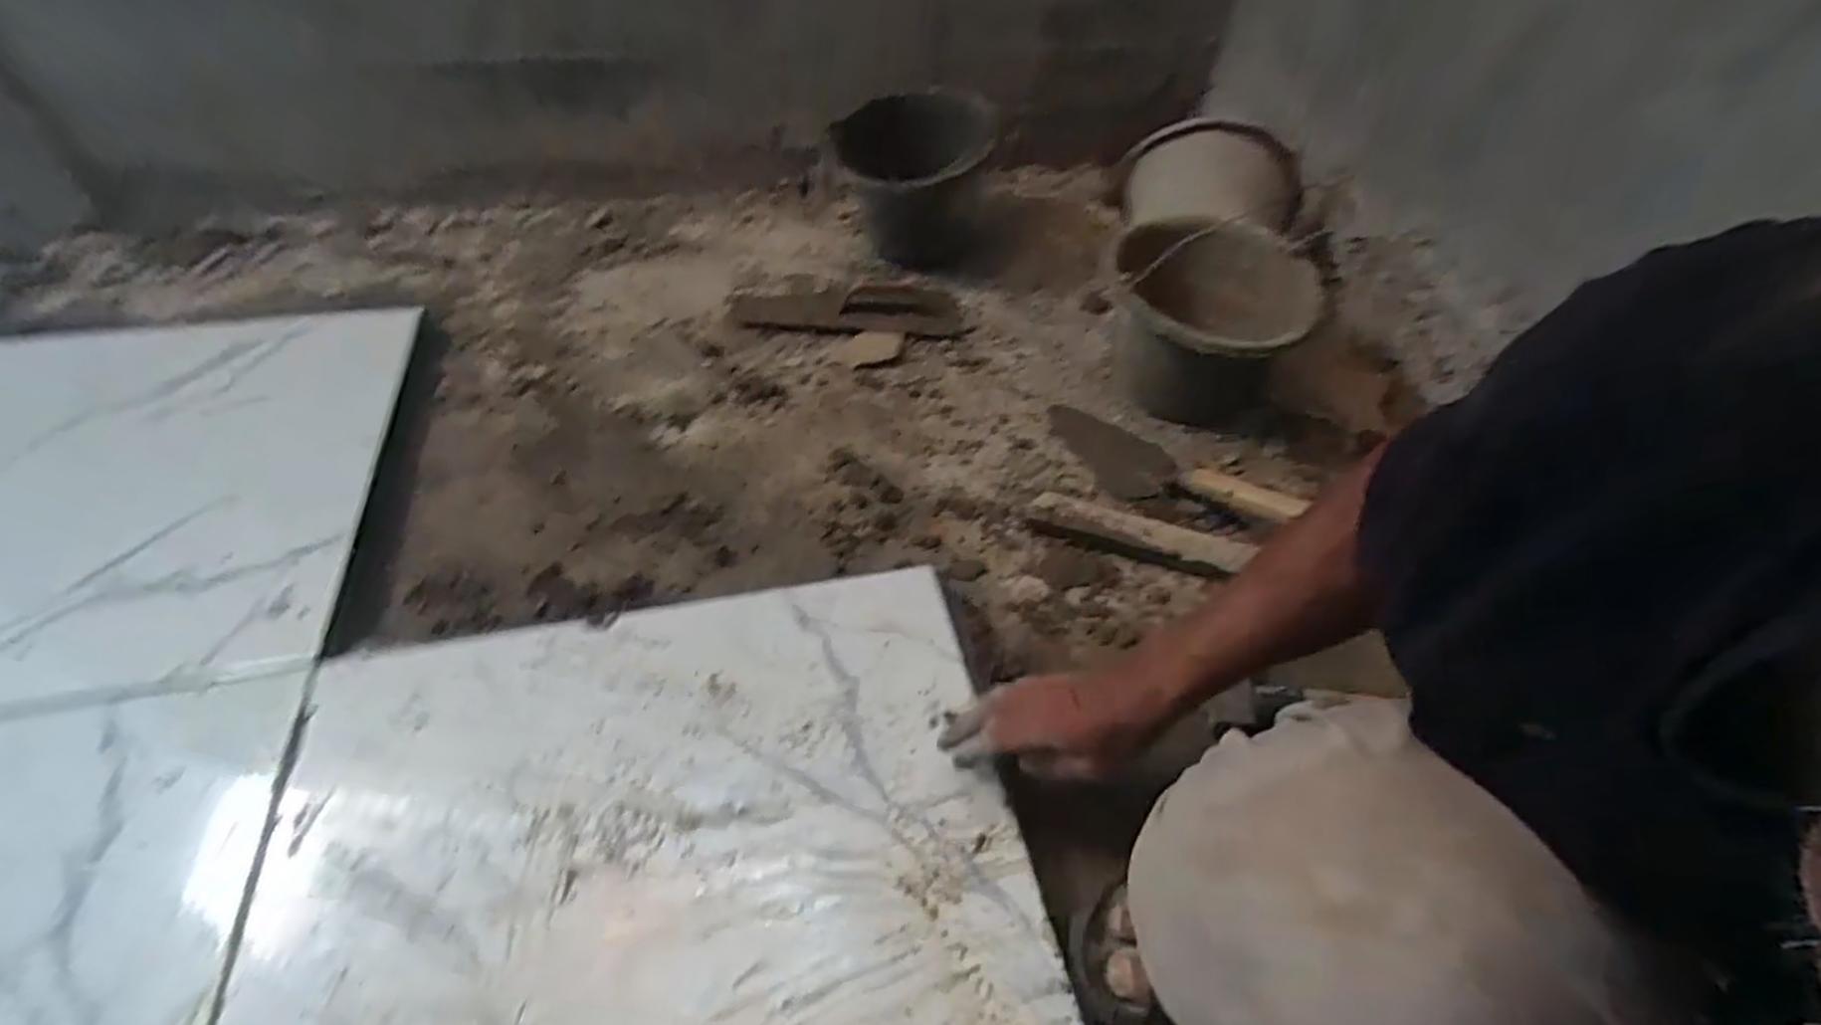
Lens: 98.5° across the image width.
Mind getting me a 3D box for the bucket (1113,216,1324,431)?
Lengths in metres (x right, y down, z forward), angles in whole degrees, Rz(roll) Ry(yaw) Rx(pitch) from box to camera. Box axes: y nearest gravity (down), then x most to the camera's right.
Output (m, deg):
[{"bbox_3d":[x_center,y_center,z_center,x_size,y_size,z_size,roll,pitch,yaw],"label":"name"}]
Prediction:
[{"bbox_3d":[0.338,-0.218,0.927,0.212,0.172,0.210,2,48,-3],"label":"bucket"}]

